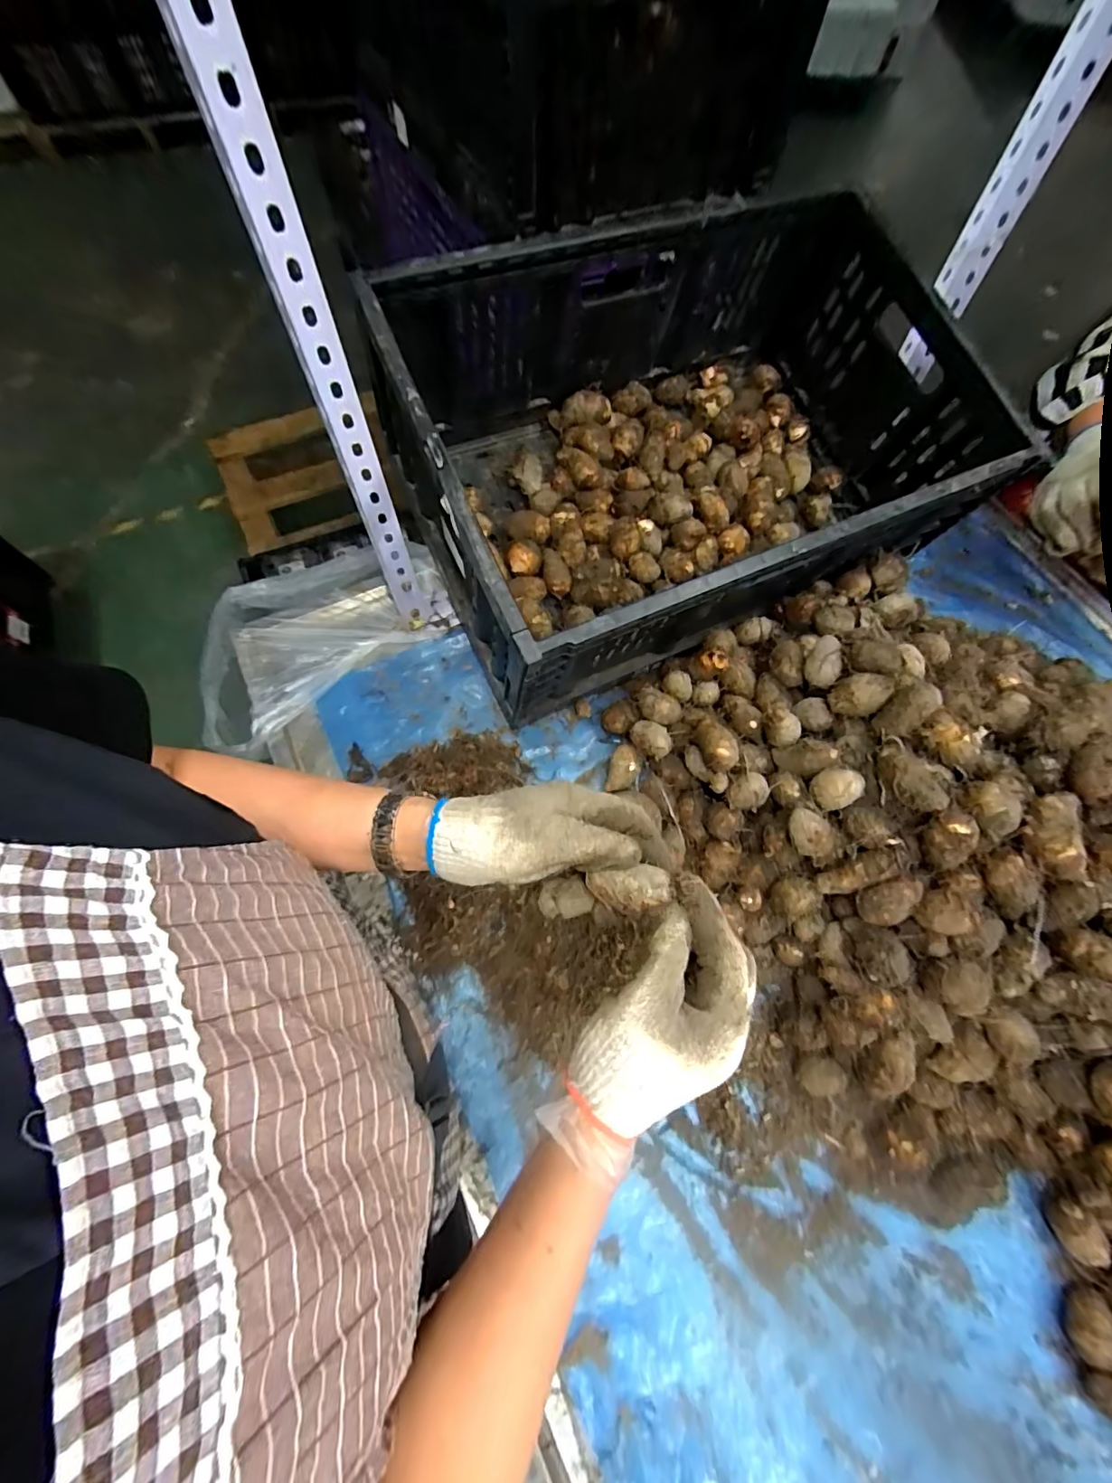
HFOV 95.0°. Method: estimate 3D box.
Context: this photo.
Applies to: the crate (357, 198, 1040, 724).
[{"bbox_3d":[0.153,-0.334,0.603,0.606,0.291,0.435,-23,74,-10],"label":"crate"}]

